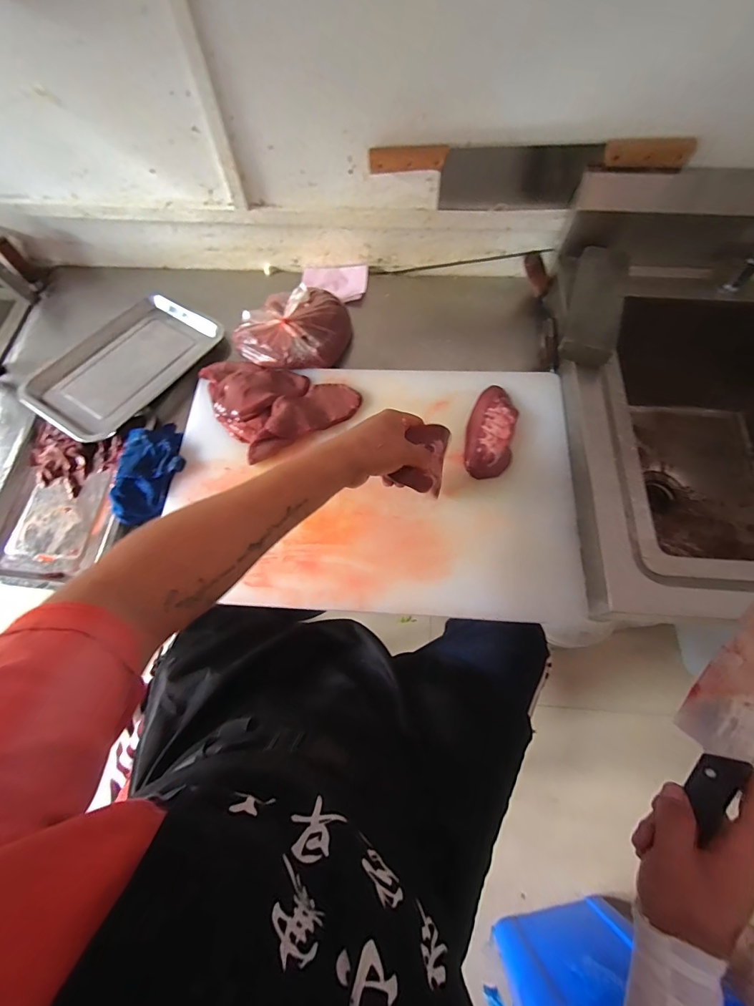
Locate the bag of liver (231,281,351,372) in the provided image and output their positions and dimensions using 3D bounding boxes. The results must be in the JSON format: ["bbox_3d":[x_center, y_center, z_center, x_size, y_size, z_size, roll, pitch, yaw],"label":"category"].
[{"bbox_3d":[-0.140,-0.304,0.692,0.162,0.096,0.175,36,73,14],"label":"bag of liver"}]

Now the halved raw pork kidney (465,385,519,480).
[{"bbox_3d":[0.175,-0.113,0.621,0.068,0.013,0.159,13,69,6],"label":"halved raw pork kidney"}]

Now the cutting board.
[{"bbox_3d":[-0.004,-0.038,0.615,0.600,0.034,0.402,5,69,5],"label":"cutting board"}]

